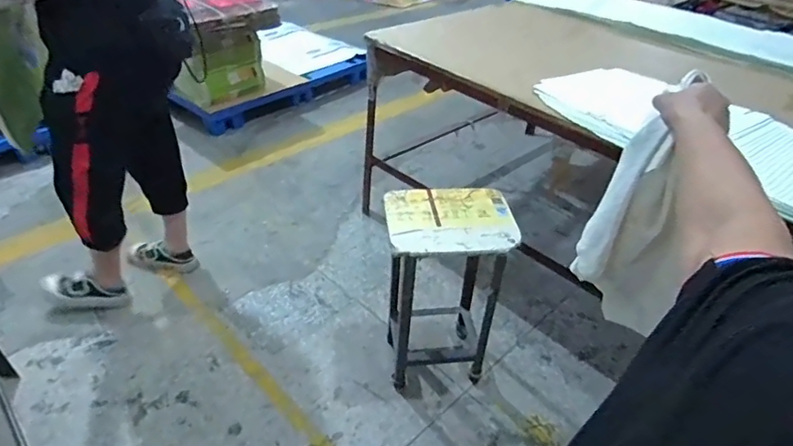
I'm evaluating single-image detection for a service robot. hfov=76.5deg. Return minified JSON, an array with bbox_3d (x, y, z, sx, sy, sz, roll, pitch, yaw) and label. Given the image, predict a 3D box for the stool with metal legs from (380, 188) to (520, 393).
[{"bbox_3d":[0.113,0.208,1.379,0.320,0.591,0.245,-3,38,-10],"label":"stool with metal legs"}]

